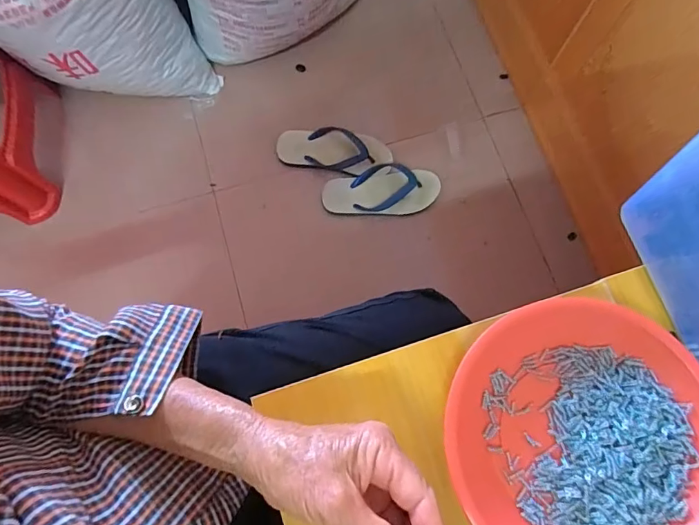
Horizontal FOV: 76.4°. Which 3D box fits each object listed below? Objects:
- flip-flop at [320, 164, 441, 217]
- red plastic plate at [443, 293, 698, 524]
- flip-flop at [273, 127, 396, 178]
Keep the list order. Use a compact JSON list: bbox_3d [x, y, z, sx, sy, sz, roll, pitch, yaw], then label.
[{"bbox_3d":[0.065,-0.149,0.909,0.242,0.052,0.098,-4,76,-1],"label":"flip-flop"},{"bbox_3d":[0.167,0.126,0.315,0.190,0.022,0.186,0,76,0],"label":"red plastic plate"},{"bbox_3d":[-0.033,-0.239,0.931,0.241,0.050,0.095,11,76,3],"label":"flip-flop"}]

